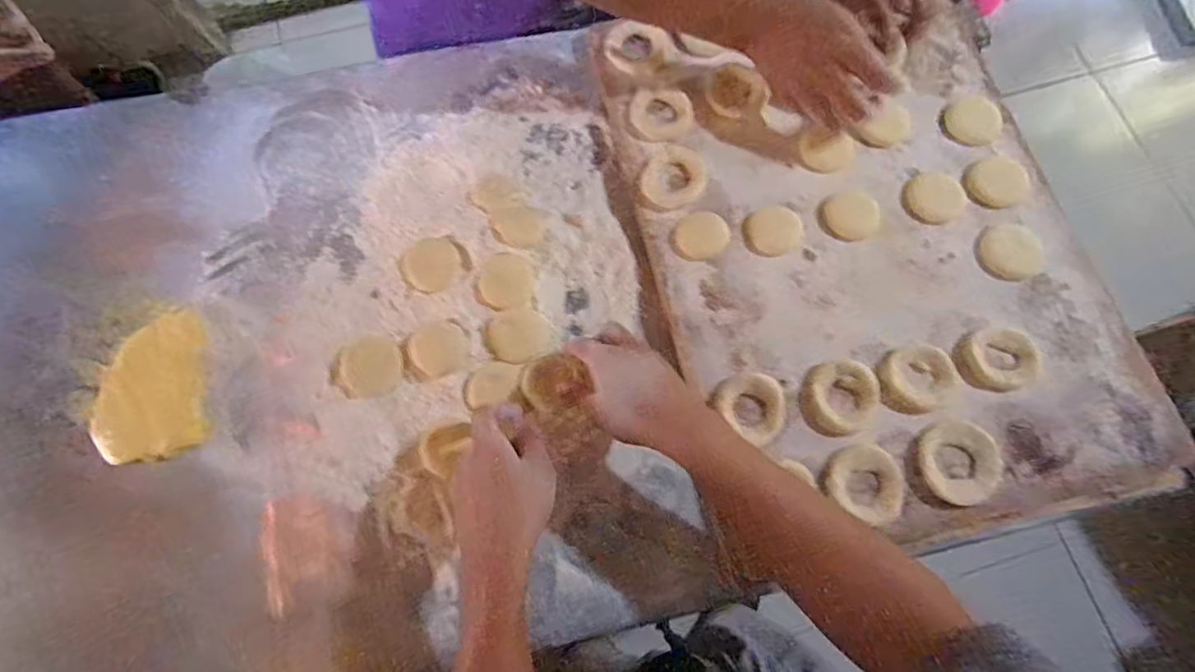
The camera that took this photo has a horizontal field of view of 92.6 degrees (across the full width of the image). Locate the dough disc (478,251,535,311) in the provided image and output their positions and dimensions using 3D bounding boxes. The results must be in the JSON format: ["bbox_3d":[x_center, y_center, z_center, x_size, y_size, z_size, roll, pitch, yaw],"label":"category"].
[{"bbox_3d":[-0.089,-0.055,0.563,0.054,0.005,0.054,0,73,-1],"label":"dough disc"}]

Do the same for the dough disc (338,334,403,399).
[{"bbox_3d":[-0.220,0.029,0.555,0.058,0.005,0.060,0,73,-1],"label":"dough disc"}]

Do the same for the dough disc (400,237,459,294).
[{"bbox_3d":[-0.167,-0.071,0.571,0.059,0.008,0.058,0,73,-1],"label":"dough disc"}]

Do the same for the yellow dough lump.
[{"bbox_3d":[-0.418,0.048,0.535,0.096,0.016,0.133,-11,74,-4],"label":"yellow dough lump"}]

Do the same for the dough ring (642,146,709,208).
[{"bbox_3d":[0.079,-0.162,0.584,0.071,0.007,0.061,-37,77,-11],"label":"dough ring"}]

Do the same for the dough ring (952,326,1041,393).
[{"bbox_3d":[0.367,0.022,0.525,0.077,0.014,0.058,-12,74,-4],"label":"dough ring"}]

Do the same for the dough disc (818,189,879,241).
[{"bbox_3d":[0.252,-0.118,0.568,0.053,0.011,0.051,0,73,-1],"label":"dough disc"}]

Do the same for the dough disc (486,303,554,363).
[{"bbox_3d":[-0.076,-0.002,0.560,0.060,0.010,0.053,-21,75,-7],"label":"dough disc"}]

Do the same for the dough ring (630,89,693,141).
[{"bbox_3d":[0.068,-0.237,0.618,0.067,0.019,0.057,-3,74,-2],"label":"dough ring"}]

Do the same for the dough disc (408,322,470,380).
[{"bbox_3d":[-0.150,0.013,0.543,0.054,0.011,0.049,-22,75,-7],"label":"dough disc"}]

